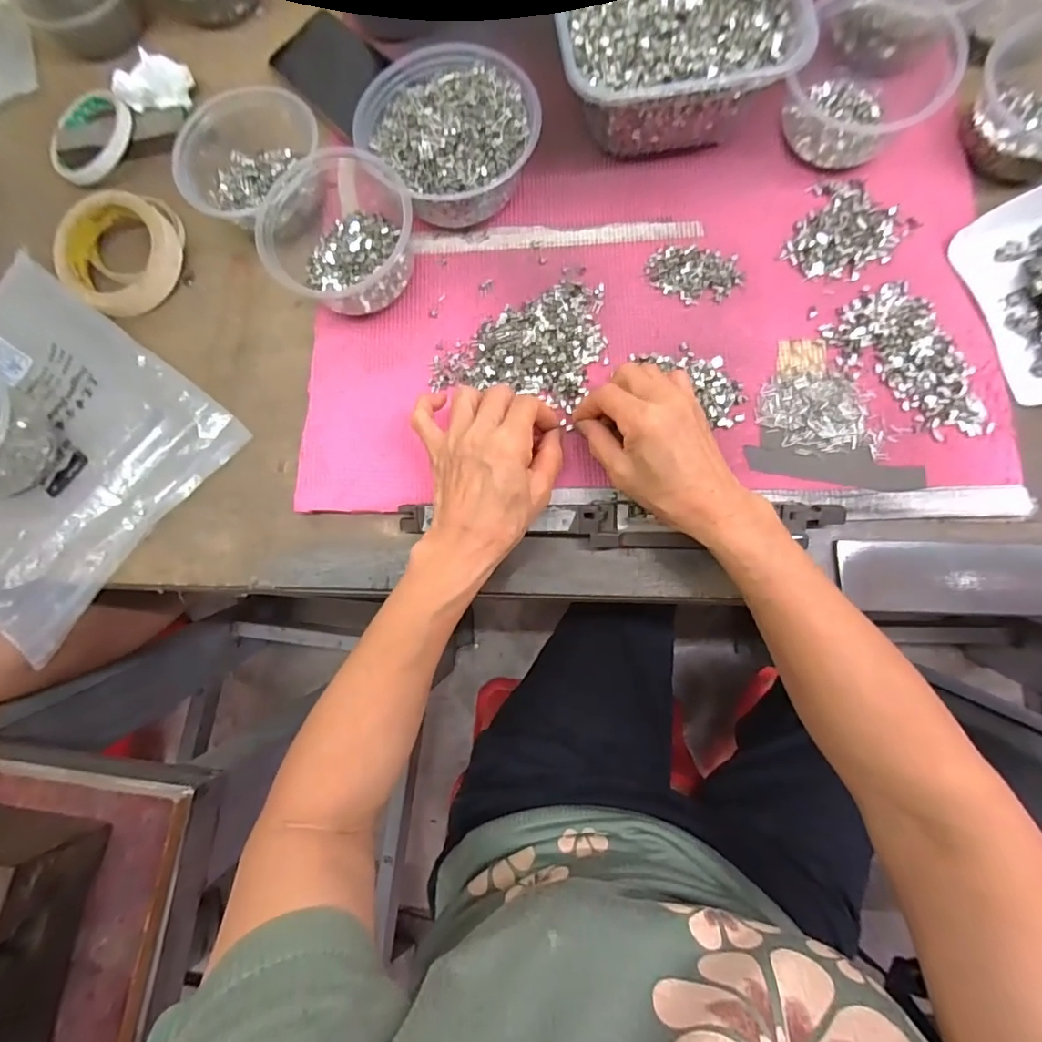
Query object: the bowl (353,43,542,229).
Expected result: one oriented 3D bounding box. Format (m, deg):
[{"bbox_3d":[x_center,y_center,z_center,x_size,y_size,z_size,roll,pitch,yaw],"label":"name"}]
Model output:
[{"bbox_3d":[-0.054,-0.304,0.409,0.123,0.059,0.139,-41,81,-3],"label":"bowl"}]

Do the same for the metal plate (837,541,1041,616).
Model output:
[{"bbox_3d":[0.348,0.040,0.351,0.241,0.010,0.049,1,81,4],"label":"metal plate"}]

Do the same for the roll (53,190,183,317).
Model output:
[{"bbox_3d":[-0.340,-0.225,0.441,0.095,0.034,0.094,-1,81,4],"label":"roll"}]

